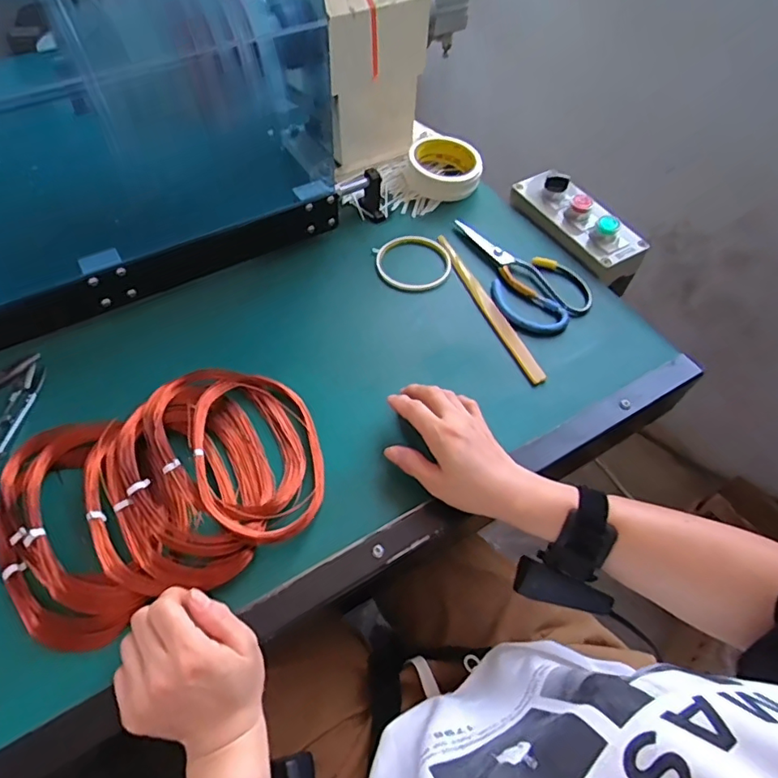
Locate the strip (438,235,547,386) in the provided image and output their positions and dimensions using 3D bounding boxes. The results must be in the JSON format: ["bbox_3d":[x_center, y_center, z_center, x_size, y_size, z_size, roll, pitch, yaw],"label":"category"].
[{"bbox_3d":[0.107,-0.096,0.583,0.019,0.009,0.225,-19,60,-14],"label":"strip"}]

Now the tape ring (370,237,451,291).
[{"bbox_3d":[0.030,-0.146,0.611,0.084,0.013,0.073,-18,59,-13],"label":"tape ring"}]

